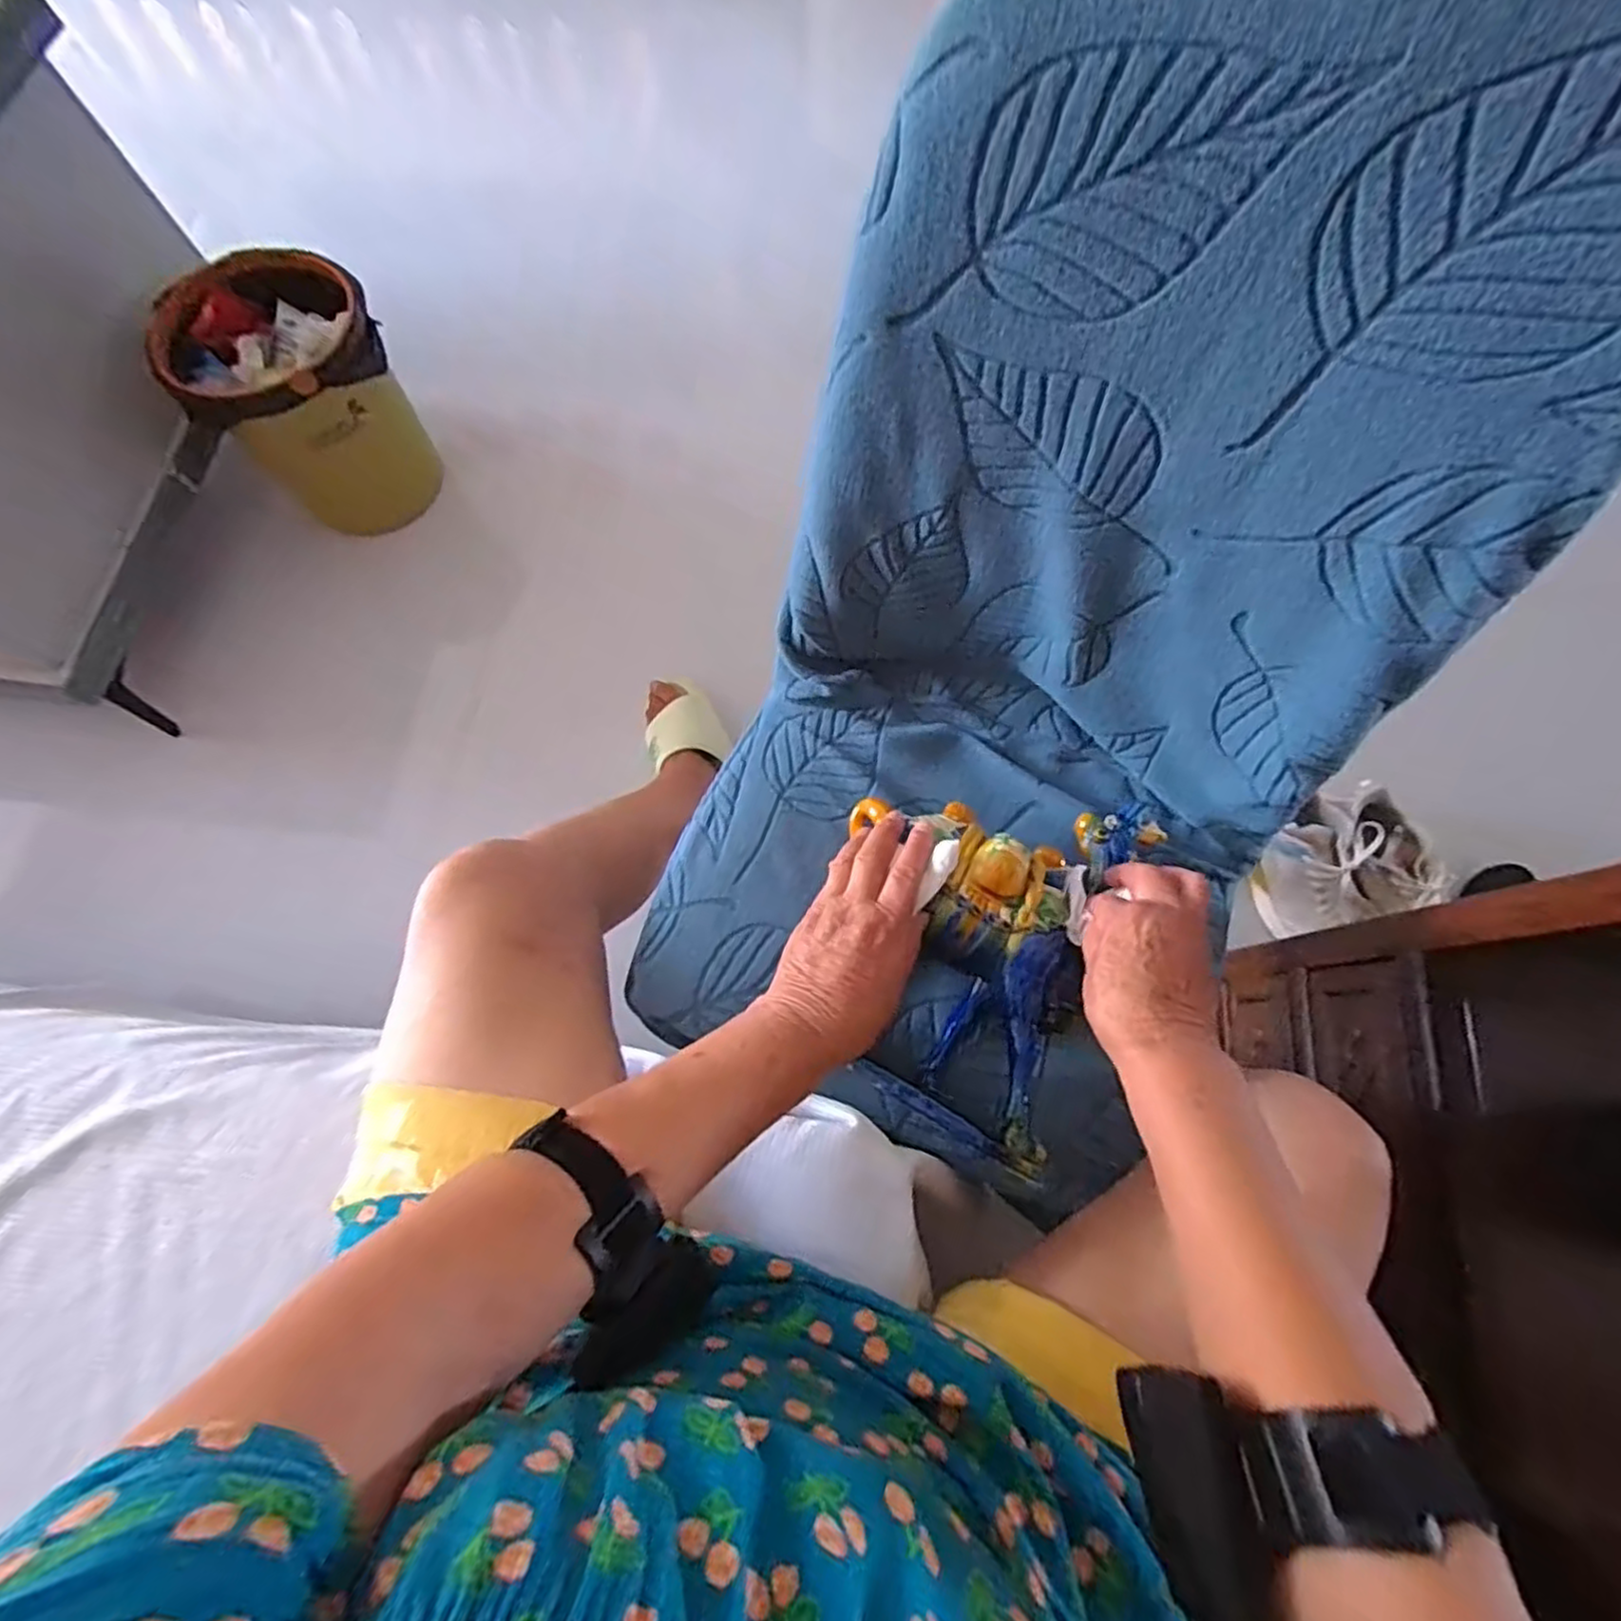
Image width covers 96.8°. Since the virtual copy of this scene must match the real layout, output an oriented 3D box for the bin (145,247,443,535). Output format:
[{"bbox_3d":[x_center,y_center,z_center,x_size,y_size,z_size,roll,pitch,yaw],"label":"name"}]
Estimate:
[{"bbox_3d":[-0.716,-0.582,1.064,0.244,0.309,0.244,0,72,0],"label":"bin"}]

